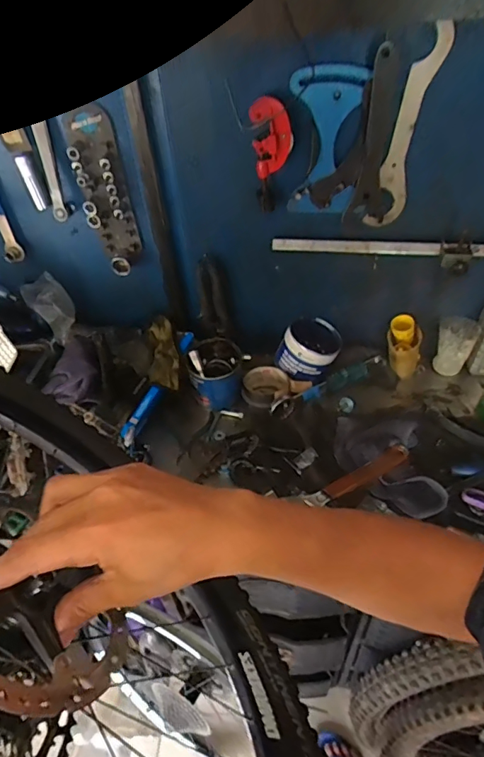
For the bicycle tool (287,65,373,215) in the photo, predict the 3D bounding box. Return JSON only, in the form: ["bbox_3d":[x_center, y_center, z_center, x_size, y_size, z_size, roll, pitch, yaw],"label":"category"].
[{"bbox_3d":[0.117,-0.334,0.675,0.098,0.189,0.026,2,47,1],"label":"bicycle tool"}]

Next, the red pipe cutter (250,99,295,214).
[{"bbox_3d":[0.041,-0.320,0.678,0.053,0.150,0.030,12,47,17],"label":"red pipe cutter"}]

